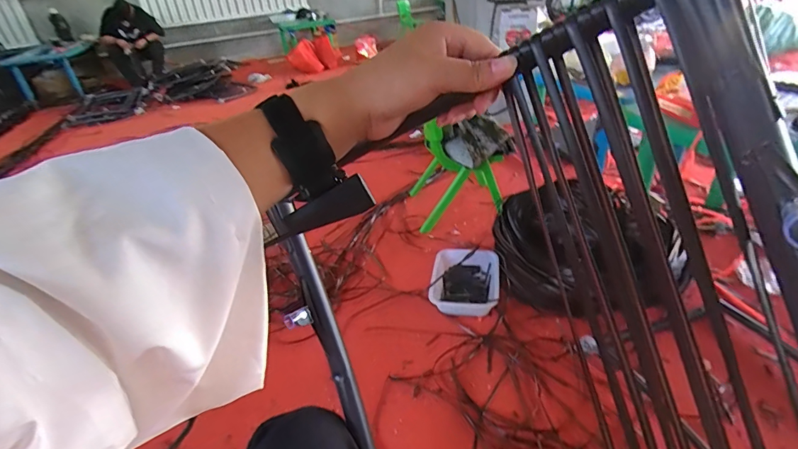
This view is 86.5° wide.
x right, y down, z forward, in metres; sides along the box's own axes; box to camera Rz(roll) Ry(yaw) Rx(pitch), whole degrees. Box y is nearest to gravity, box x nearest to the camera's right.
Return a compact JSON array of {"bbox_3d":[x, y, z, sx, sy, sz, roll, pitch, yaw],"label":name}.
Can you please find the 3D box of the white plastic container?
[{"bbox_3d":[0.215,0.181,1.370,0.208,0.088,0.266,1,32,12],"label":"white plastic container"}]

